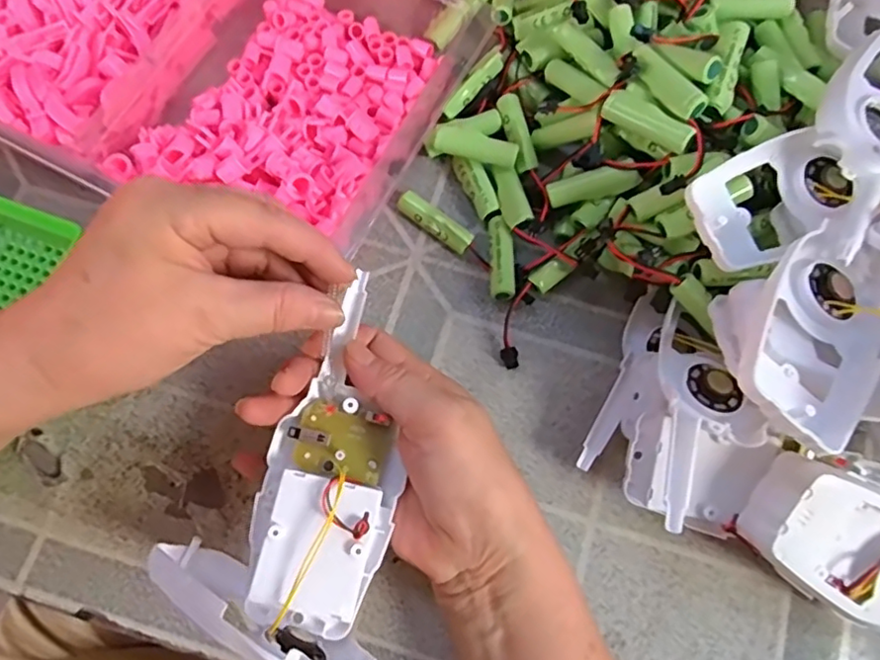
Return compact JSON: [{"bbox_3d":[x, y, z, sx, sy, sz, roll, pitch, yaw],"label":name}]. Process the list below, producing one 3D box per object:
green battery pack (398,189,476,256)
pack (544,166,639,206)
[{"bbox_3d":[-0.003,-0.065,0.364,0.051,0.015,0.014,38,77,9],"label":"green battery pack"},{"bbox_3d":[0.087,-0.083,0.342,0.050,0.009,0.014,-10,74,17],"label":"pack"}]

